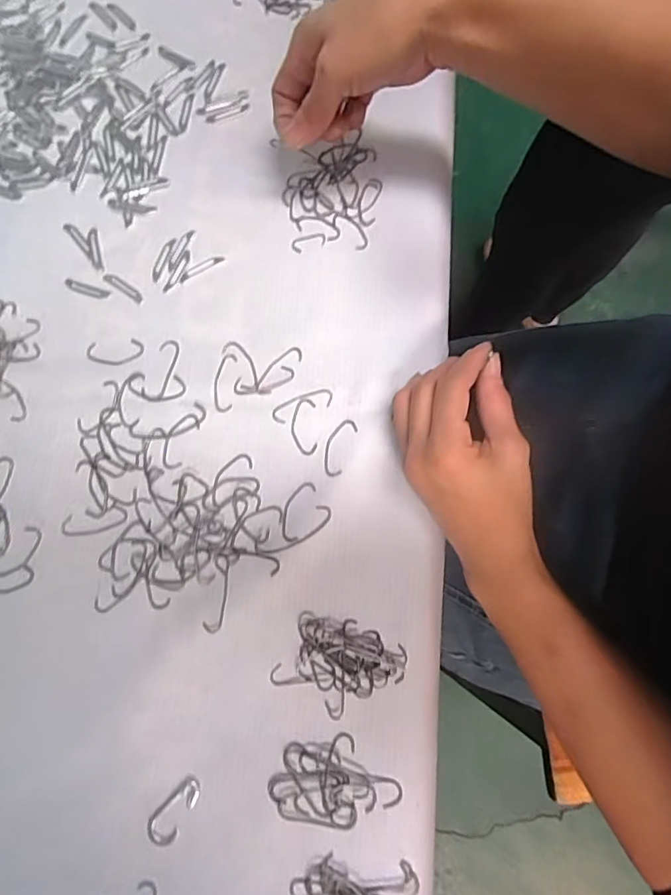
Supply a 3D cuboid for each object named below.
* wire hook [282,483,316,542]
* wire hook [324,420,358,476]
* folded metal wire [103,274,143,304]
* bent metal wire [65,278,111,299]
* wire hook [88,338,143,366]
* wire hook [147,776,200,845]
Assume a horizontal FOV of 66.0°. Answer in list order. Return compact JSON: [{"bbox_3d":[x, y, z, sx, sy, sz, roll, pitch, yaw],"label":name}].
[{"bbox_3d":[-0.025,0.040,0.327,0.014,0.004,0.039,20,79,3],"label":"wire hook"},{"bbox_3d":[0.002,-0.001,0.336,0.015,0.004,0.039,21,79,3],"label":"wire hook"},{"bbox_3d":[-0.147,-0.111,0.358,0.033,0.004,0.007,34,80,5],"label":"folded metal wire"},{"bbox_3d":[-0.173,-0.110,0.358,0.032,0.004,0.008,19,79,3],"label":"bent metal wire"},{"bbox_3d":[-0.149,-0.064,0.349,0.039,0.004,0.018,-5,79,-2],"label":"wire hook"},{"bbox_3d":[-0.091,0.207,0.293,0.017,0.004,0.037,37,81,6],"label":"wire hook"}]

